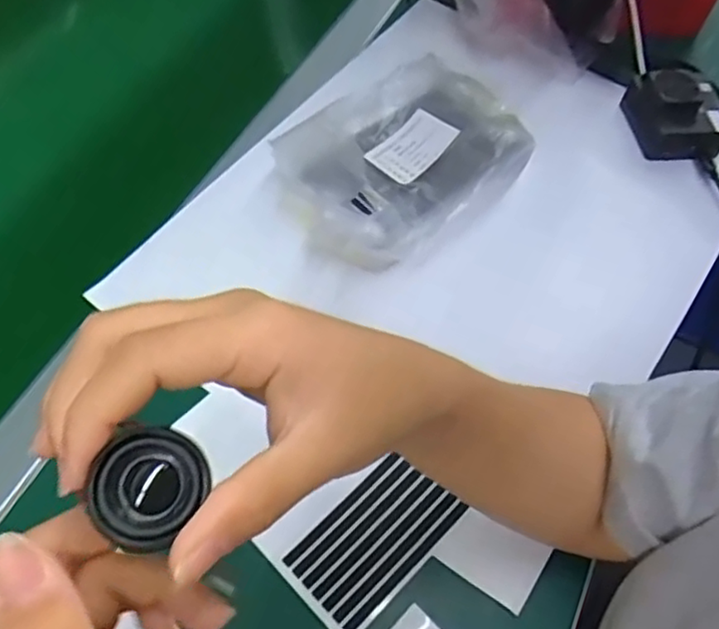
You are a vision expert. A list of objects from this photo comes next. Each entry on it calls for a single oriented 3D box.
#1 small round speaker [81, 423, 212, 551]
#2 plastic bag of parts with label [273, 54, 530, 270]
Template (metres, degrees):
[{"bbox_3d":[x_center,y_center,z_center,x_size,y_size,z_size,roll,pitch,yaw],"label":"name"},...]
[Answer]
[{"bbox_3d":[-0.058,0.047,0.178,0.027,0.013,0.029,33,66,-6],"label":"small round speaker"},{"bbox_3d":[0.033,-0.127,0.536,0.165,0.054,0.209,35,64,18],"label":"plastic bag of parts with label"}]

